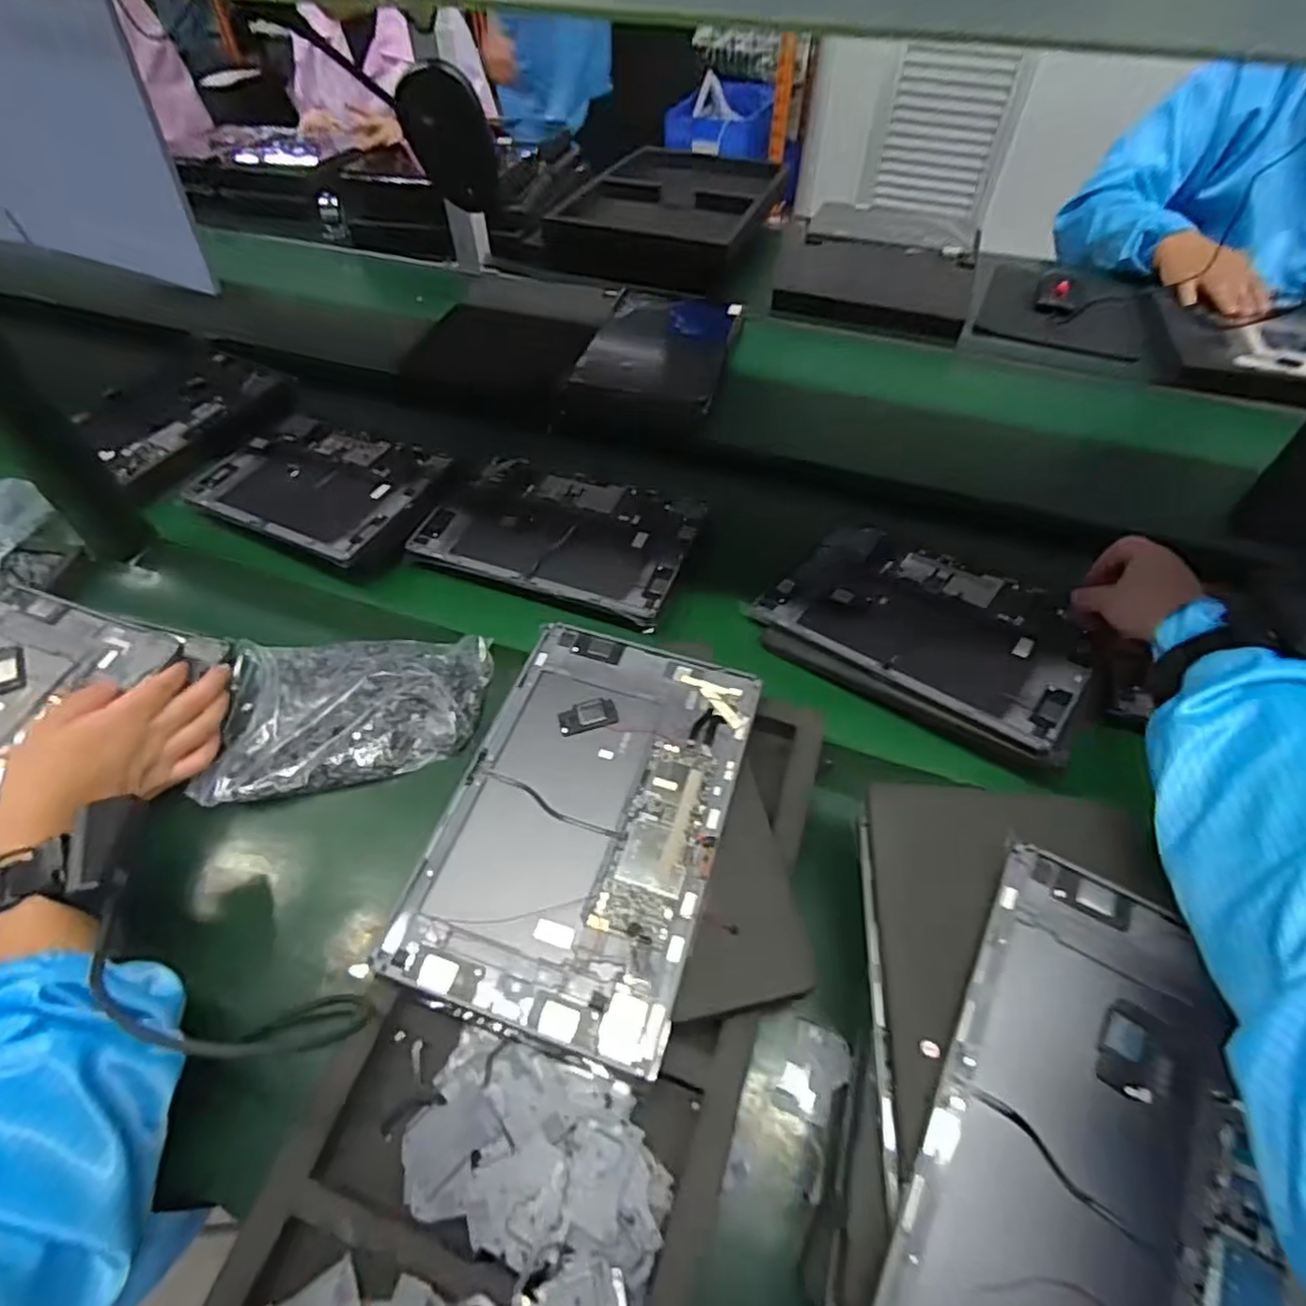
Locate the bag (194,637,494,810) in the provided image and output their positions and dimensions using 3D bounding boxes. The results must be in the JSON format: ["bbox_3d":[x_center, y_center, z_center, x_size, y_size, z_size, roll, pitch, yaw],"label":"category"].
[{"bbox_3d":[-0.240,0.037,0.524,0.214,0.042,0.141,-6,53,-6],"label":"bag"}]

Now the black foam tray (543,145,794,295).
[{"bbox_3d":[0.026,-0.693,1.045,0.299,0.060,0.372,19,54,12],"label":"black foam tray"}]

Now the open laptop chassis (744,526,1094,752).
[{"bbox_3d":[0.233,-0.029,0.567,0.251,0.013,0.155,31,61,30],"label":"open laptop chassis"}]

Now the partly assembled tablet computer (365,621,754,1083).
[{"bbox_3d":[-0.039,0.097,0.425,0.167,0.014,0.256,15,53,9],"label":"partly assembled tablet computer"}]

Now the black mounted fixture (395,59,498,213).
[{"bbox_3d":[-0.272,-0.690,0.896,0.108,0.158,0.033,-6,53,-7],"label":"black mounted fixture"}]

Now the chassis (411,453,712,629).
[{"bbox_3d":[-0.087,-0.120,0.642,0.248,0.016,0.154,18,54,12],"label":"chassis"}]

